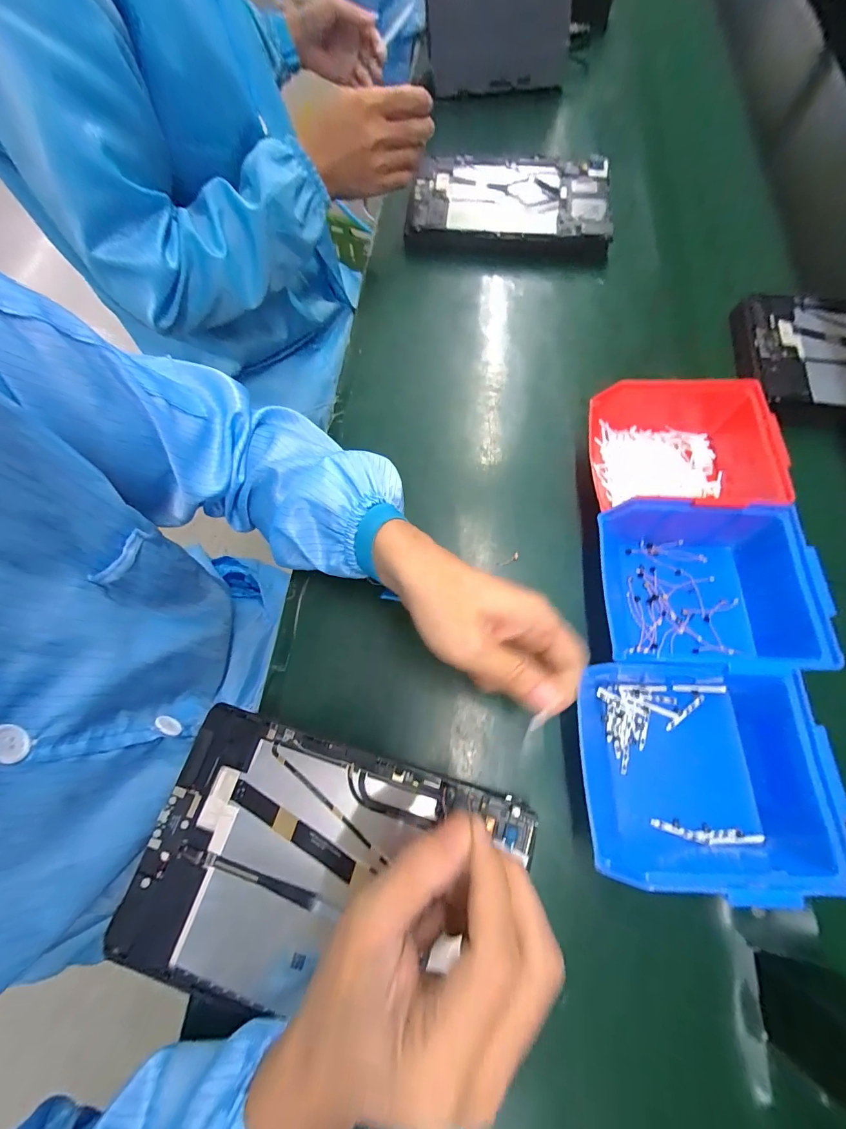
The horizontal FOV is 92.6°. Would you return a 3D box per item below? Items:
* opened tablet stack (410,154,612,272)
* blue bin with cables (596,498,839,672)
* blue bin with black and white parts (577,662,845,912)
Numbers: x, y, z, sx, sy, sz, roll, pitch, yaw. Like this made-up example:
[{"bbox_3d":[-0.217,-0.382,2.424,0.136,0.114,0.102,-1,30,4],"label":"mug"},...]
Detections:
[{"bbox_3d":[0.120,-0.451,0.512,0.226,0.036,0.178,10,69,7],"label":"opened tablet stack"},{"bbox_3d":[0.210,0.021,0.316,0.141,0.074,0.117,5,69,5],"label":"blue bin with cables"},{"bbox_3d":[0.183,0.132,0.273,0.144,0.066,0.136,4,68,4],"label":"blue bin with black and white parts"}]

